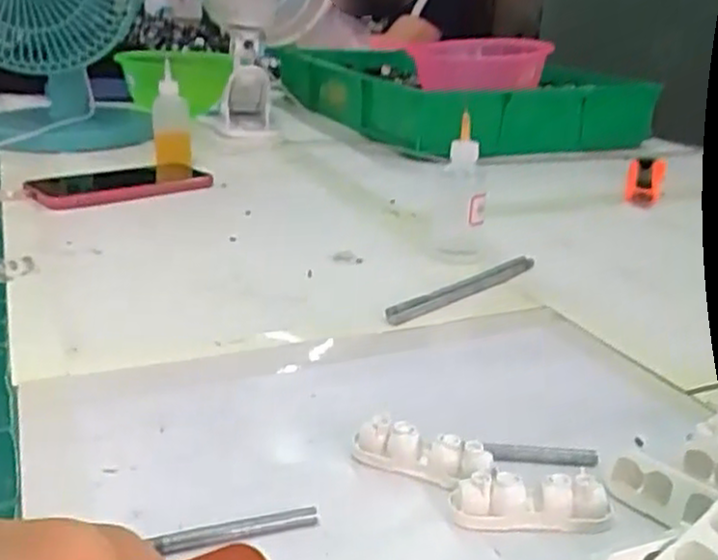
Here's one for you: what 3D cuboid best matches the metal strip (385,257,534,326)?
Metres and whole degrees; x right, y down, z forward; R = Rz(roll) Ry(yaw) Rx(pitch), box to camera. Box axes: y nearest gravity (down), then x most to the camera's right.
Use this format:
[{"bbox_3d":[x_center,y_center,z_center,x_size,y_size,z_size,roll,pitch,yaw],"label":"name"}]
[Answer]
[{"bbox_3d":[0.071,0.005,0.514,0.018,0.006,0.152,21,28,40],"label":"metal strip"}]

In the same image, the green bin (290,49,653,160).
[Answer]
[{"bbox_3d":[0.112,-0.291,1.185,0.355,0.081,0.584,-9,24,-27],"label":"green bin"}]

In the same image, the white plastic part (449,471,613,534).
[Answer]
[{"bbox_3d":[0.066,0.085,0.293,0.060,0.014,0.016,2,21,1],"label":"white plastic part"}]

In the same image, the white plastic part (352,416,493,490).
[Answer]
[{"bbox_3d":[0.025,0.071,0.322,0.057,0.018,0.017,12,23,23],"label":"white plastic part"}]

